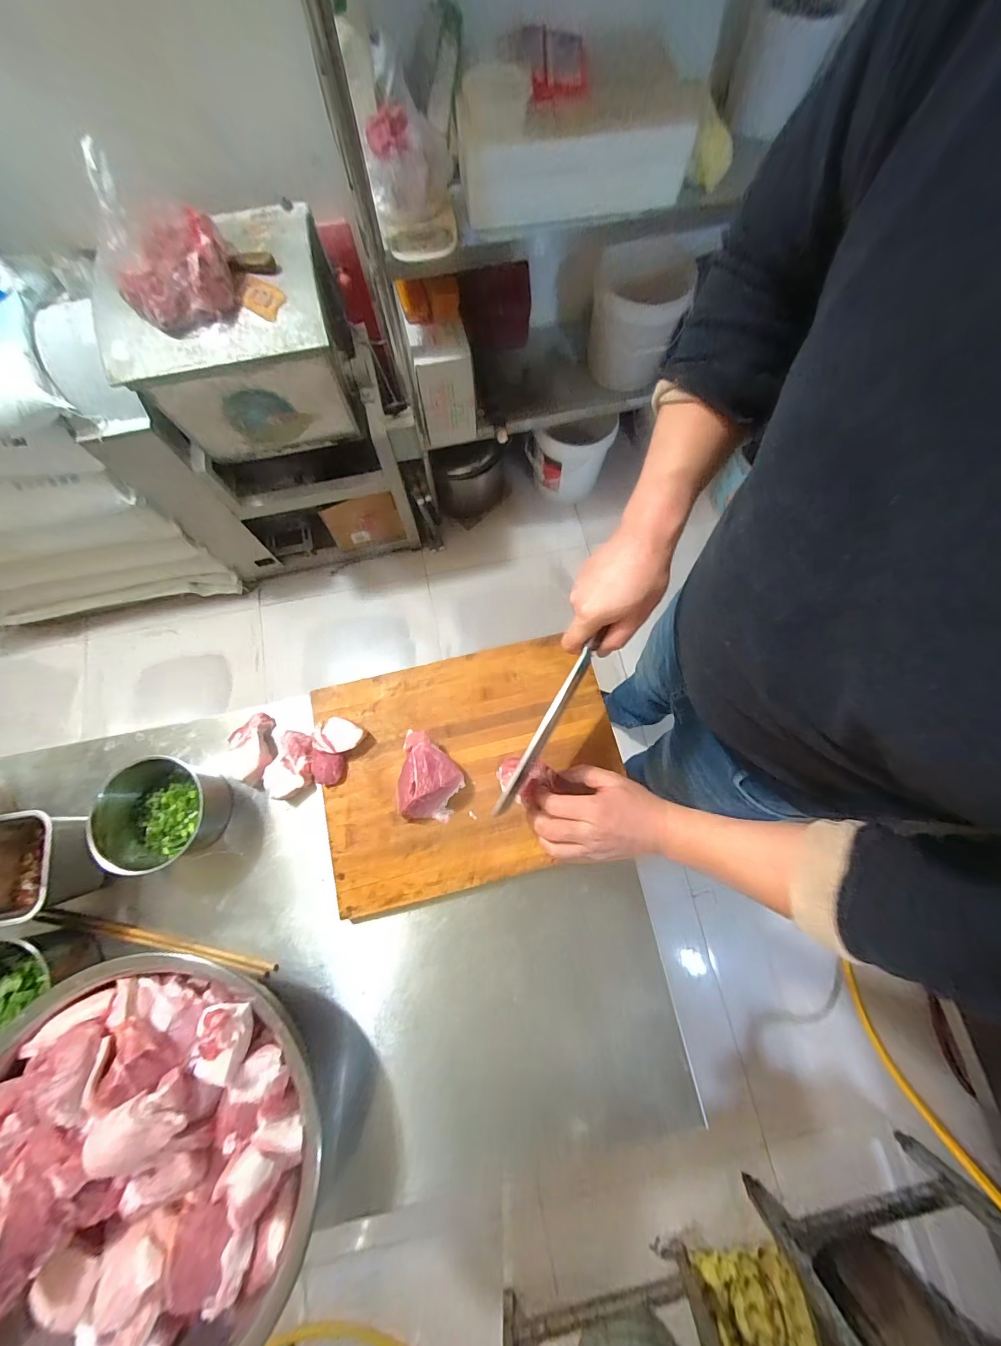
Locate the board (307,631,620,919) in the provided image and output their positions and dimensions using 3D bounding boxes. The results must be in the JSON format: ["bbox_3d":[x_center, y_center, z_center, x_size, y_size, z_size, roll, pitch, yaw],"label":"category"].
[{"bbox_3d":[-0.040,0.118,0.581,0.391,0.020,0.297,-14,75,-4],"label":"board"}]

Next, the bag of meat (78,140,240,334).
[{"bbox_3d":[-0.576,-0.714,0.721,0.198,0.179,0.125,-27,76,-7],"label":"bag of meat"}]

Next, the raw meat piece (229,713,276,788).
[{"bbox_3d":[-0.342,0.108,0.594,0.051,0.034,0.096,-8,75,-2],"label":"raw meat piece"}]

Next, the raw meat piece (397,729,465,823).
[{"bbox_3d":[-0.088,0.130,0.546,0.076,0.050,0.105,2,75,0],"label":"raw meat piece"}]

